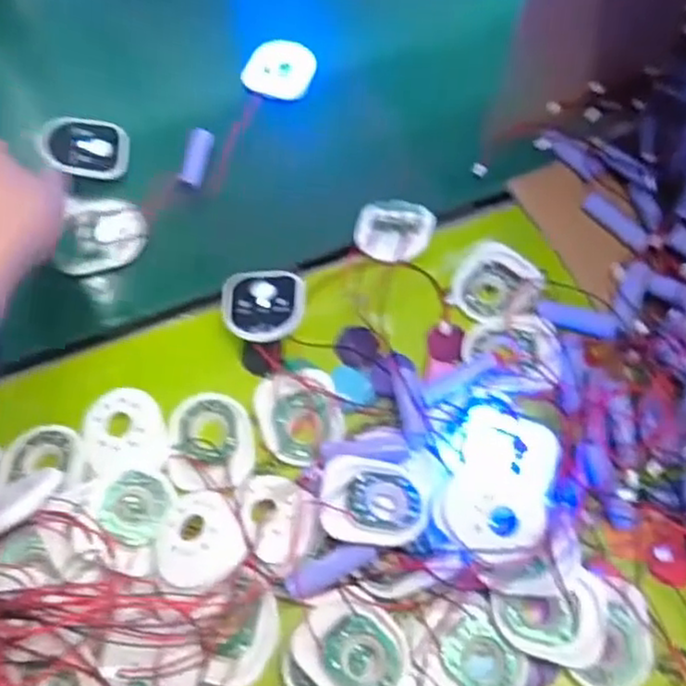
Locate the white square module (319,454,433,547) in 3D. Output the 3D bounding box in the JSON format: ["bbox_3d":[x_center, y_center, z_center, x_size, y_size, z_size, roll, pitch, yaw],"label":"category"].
[{"bbox_3d":[0.017,0.084,0.382,0.057,0.010,0.045,4,63,2],"label":"white square module"}]

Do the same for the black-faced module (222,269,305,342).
[{"bbox_3d":[-0.049,-0.024,0.447,0.049,0.009,0.053,-8,58,3],"label":"black-faced module"}]

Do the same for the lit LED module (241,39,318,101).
[{"bbox_3d":[-0.050,-0.216,0.565,0.052,0.007,0.057,17,64,8],"label":"lit LED module"}]

